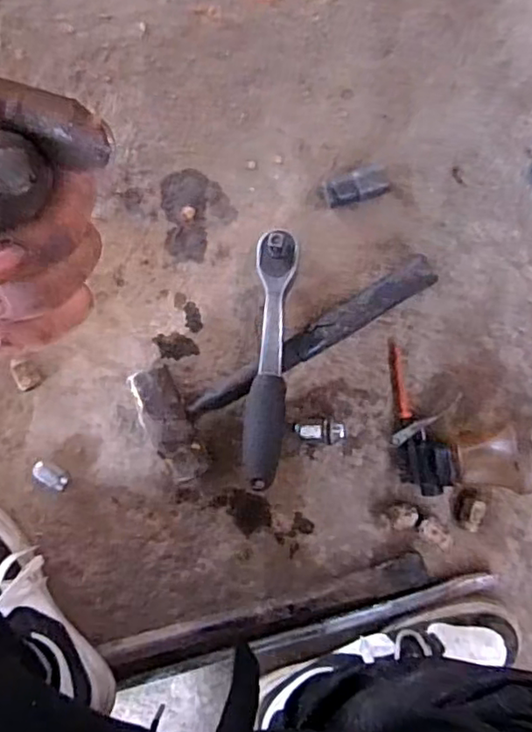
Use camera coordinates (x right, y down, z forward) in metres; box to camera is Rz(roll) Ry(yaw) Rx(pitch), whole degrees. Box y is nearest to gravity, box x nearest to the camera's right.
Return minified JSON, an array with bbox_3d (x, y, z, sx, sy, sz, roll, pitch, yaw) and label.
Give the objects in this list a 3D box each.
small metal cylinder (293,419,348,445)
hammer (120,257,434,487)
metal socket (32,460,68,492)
[{"bbox_3d":[0.052,0.062,0.597,0.049,0.025,0.023,0,91,3],"label":"small metal cylinder"},{"bbox_3d":[0.015,-0.016,0.586,0.305,0.047,0.114,-33,89,3],"label":"hammer"},{"bbox_3d":[-0.211,0.107,0.614,0.035,0.022,0.018,27,92,2],"label":"metal socket"}]

